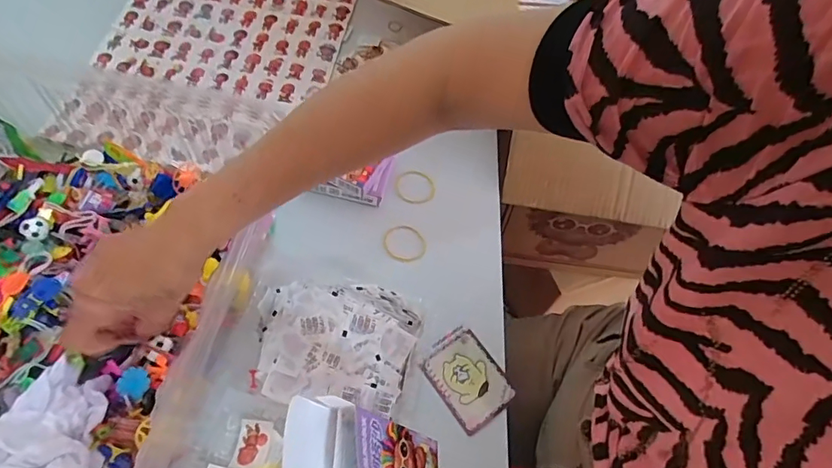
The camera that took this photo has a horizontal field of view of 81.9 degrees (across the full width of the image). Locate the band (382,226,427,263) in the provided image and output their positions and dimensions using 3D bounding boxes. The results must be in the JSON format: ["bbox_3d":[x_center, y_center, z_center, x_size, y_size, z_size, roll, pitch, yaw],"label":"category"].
[{"bbox_3d":[-0.012,0.010,0.521,0.047,0.004,0.043,3,66,-7],"label":"band"}]

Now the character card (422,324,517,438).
[{"bbox_3d":[0.048,0.134,0.454,0.061,0.004,0.083,-31,65,-18],"label":"character card"}]

